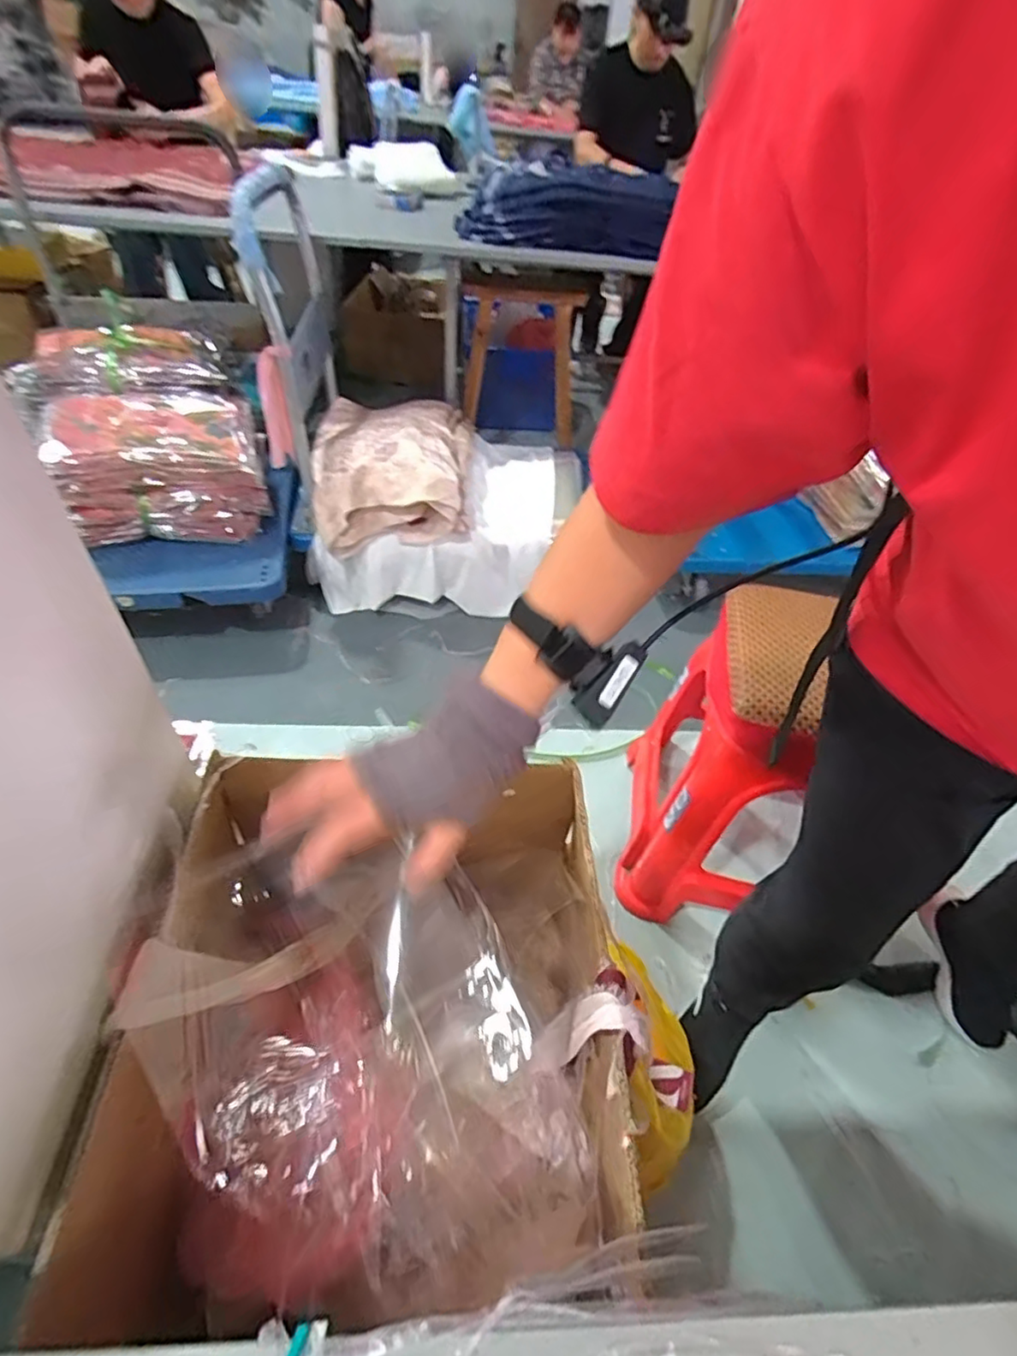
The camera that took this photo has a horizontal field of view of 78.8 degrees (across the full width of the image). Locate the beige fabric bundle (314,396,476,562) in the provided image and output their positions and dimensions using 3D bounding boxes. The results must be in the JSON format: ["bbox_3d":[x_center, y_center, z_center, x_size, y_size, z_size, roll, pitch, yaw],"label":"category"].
[{"bbox_3d":[-0.289,-0.575,1.590,0.376,0.195,0.503,-2,46,-8],"label":"beige fabric bundle"}]

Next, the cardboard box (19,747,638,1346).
[{"bbox_3d":[-0.105,0.288,0.570,0.365,0.256,0.414,1,46,-5],"label":"cardboard box"}]

